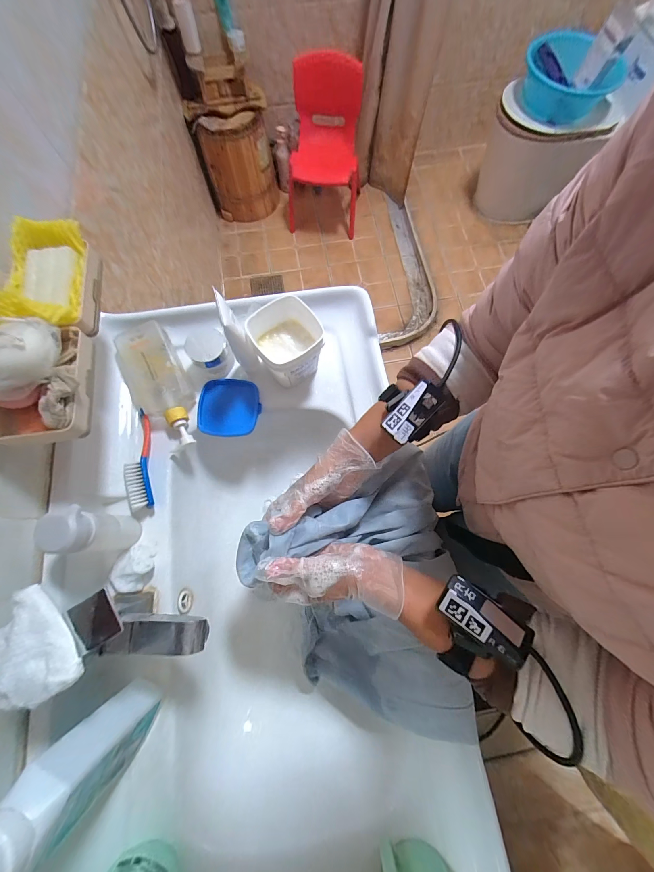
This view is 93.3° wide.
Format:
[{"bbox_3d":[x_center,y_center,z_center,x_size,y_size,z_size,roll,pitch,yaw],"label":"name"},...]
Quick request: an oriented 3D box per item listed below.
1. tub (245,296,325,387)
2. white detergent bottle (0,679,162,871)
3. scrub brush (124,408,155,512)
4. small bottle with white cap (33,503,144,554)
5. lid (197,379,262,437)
[{"bbox_3d":[-0.059,-0.132,0.478,0.093,0.103,0.095,-28,75,-8],"label":"tub"},{"bbox_3d":[-0.227,0.307,0.276,0.039,0.200,0.071,19,74,6],"label":"white detergent bottle"},{"bbox_3d":[-0.274,0.033,0.453,0.031,0.029,0.145,-13,74,-4],"label":"scrub brush"},{"bbox_3d":[-0.275,0.114,0.371,0.037,0.137,0.047,-9,73,-3],"label":"small bottle with white cap"},{"bbox_3d":[-0.155,-0.047,0.492,0.094,0.010,0.093,-1,73,0],"label":"lid"}]

